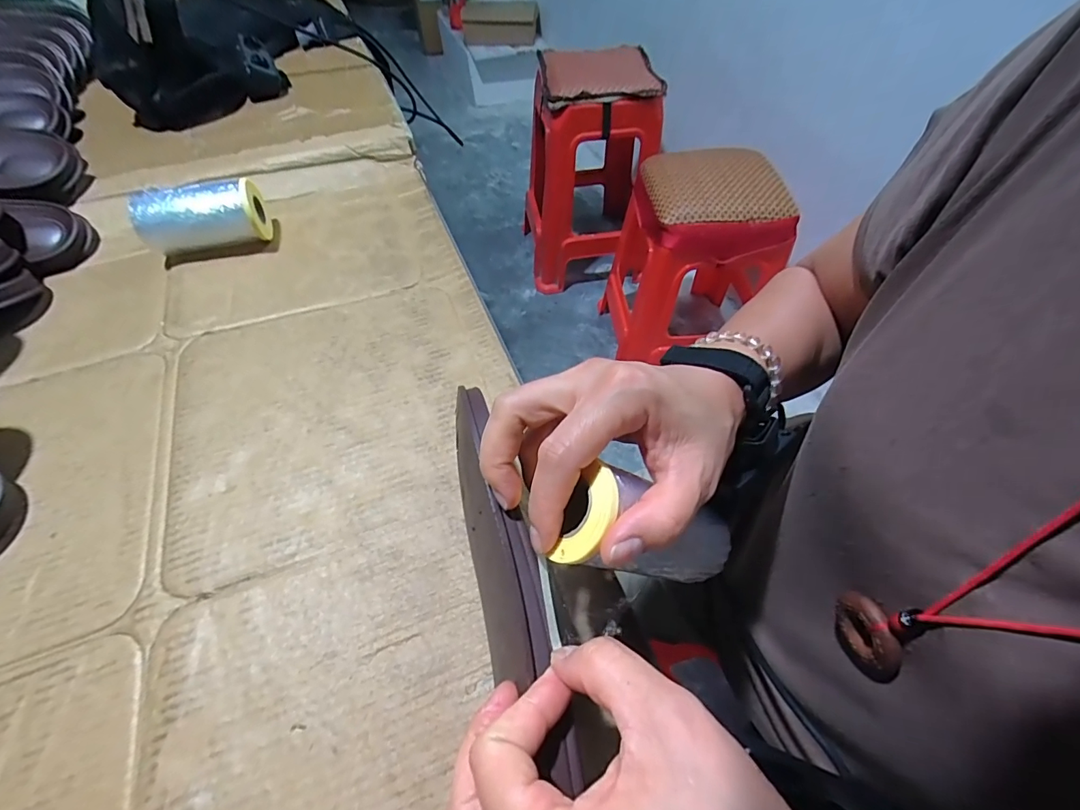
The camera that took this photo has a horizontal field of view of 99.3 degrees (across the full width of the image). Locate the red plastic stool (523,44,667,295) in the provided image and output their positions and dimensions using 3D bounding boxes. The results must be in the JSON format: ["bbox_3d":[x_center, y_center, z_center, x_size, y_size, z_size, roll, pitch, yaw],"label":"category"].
[{"bbox_3d":[0.139,-0.719,1.408,0.358,0.590,0.461,-2,56,0],"label":"red plastic stool"}]

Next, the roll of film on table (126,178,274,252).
[{"bbox_3d":[-0.335,-0.191,0.461,0.112,0.059,0.055,-10,57,-7],"label":"roll of film on table"}]

